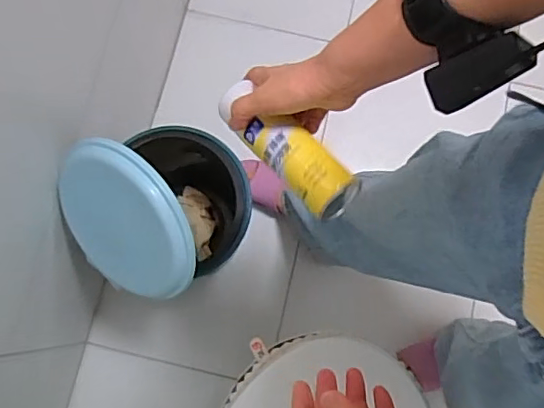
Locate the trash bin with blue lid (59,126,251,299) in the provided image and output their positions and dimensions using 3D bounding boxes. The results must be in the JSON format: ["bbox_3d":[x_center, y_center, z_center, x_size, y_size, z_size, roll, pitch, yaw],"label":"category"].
[{"bbox_3d":[-0.183,-0.003,0.952,0.225,0.444,0.291,26,78,4],"label":"trash bin with blue lid"}]

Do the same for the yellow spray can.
[{"bbox_3d":[0.008,-0.052,0.547,0.049,0.048,0.167,-42,67,-10],"label":"yellow spray can"}]

